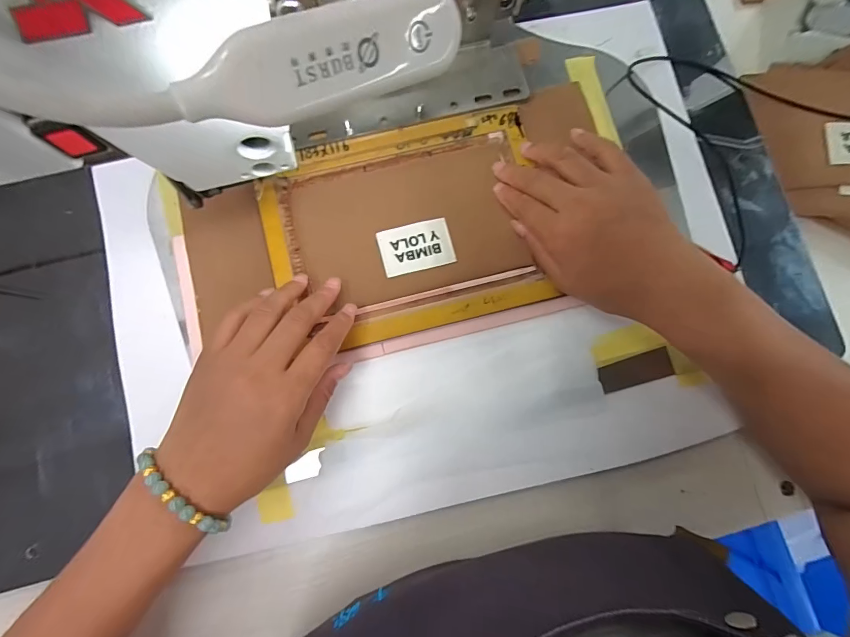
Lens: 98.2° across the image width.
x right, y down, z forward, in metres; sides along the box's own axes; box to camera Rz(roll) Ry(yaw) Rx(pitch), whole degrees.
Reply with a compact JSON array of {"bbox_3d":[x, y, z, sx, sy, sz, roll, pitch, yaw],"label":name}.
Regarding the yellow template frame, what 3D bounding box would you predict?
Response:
[{"bbox_3d":[-0.013,-0.072,0.301,0.224,0.011,0.167,-14,85,-4],"label":"yellow template frame"}]

